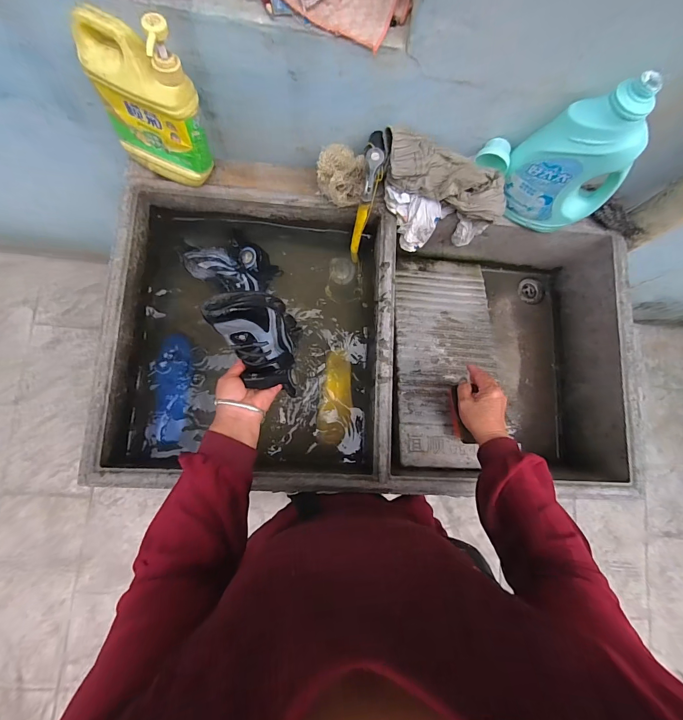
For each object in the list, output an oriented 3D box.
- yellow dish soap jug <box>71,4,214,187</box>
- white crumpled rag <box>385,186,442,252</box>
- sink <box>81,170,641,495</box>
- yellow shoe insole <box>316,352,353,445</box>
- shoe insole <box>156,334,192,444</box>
[{"bbox_3d":[-0.284,-0.375,0.517,0.151,0.218,0.084,30,79,0],"label":"yellow dish soap jug"},{"bbox_3d":[0.131,-0.268,0.681,0.118,0.088,0.066,15,80,-3],"label":"white crumpled rag"},{"bbox_3d":[0.069,-0.029,0.725,0.965,0.179,0.551,4,81,-5],"label":"sink"},{"bbox_3d":[-0.009,0.075,0.699,0.062,0.009,0.179,10,80,-4],"label":"yellow shoe insole"},{"bbox_3d":[-0.324,0.053,0.675,0.060,0.017,0.204,1,81,-5],"label":"shoe insole"}]

